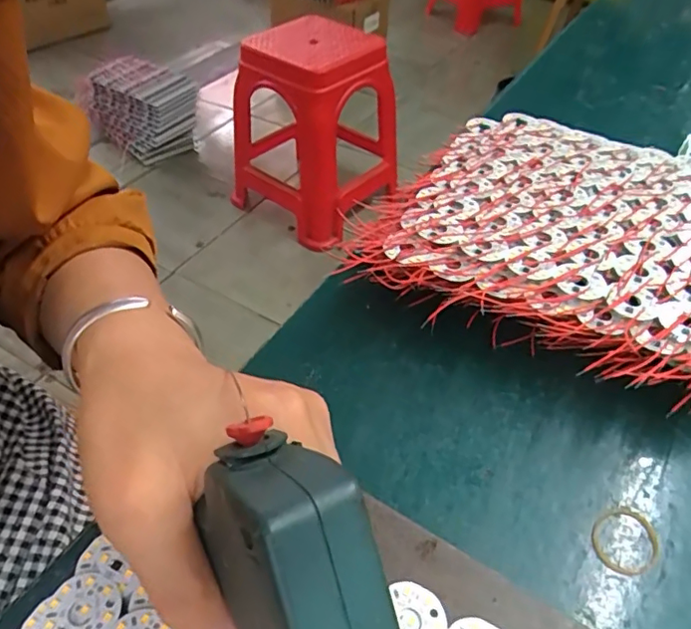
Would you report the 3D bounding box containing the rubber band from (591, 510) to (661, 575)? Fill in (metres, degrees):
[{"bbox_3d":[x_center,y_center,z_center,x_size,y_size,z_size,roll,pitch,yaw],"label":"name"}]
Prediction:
[{"bbox_3d":[0.143,0.116,0.283,0.035,0.004,0.031,-26,52,-23],"label":"rubber band"}]

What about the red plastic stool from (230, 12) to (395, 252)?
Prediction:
[{"bbox_3d":[-0.084,-0.491,1.476,0.379,0.473,0.334,28,52,24],"label":"red plastic stool"}]

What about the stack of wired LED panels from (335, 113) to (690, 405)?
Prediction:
[{"bbox_3d":[0.175,-0.054,0.410,0.277,0.063,0.255,20,49,17],"label":"stack of wired LED panels"}]

